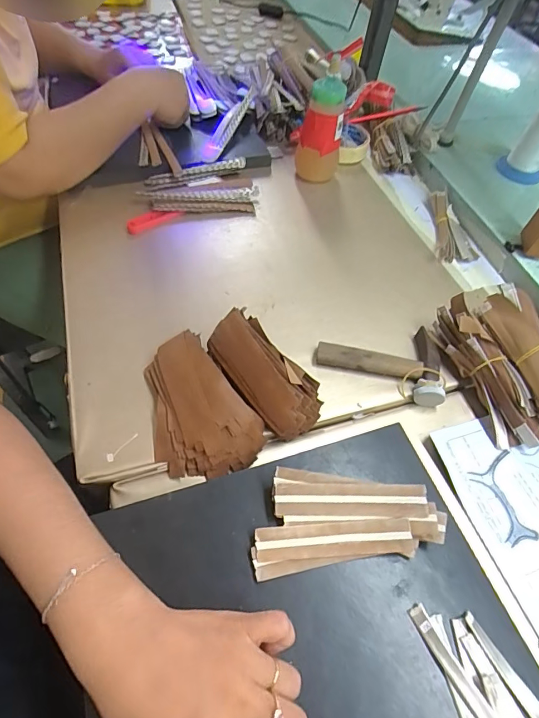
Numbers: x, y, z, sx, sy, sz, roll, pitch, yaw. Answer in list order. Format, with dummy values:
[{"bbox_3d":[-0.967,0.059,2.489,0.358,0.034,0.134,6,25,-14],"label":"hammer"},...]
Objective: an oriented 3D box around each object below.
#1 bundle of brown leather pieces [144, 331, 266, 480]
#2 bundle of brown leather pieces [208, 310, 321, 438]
[{"bbox_3d":[-0.074,0.044,0.385,0.087,0.046,0.139,-27,63,-21],"label":"bundle of brown leather pieces"},{"bbox_3d":[-0.007,0.013,0.410,0.064,0.050,0.134,-37,67,-25],"label":"bundle of brown leather pieces"}]

